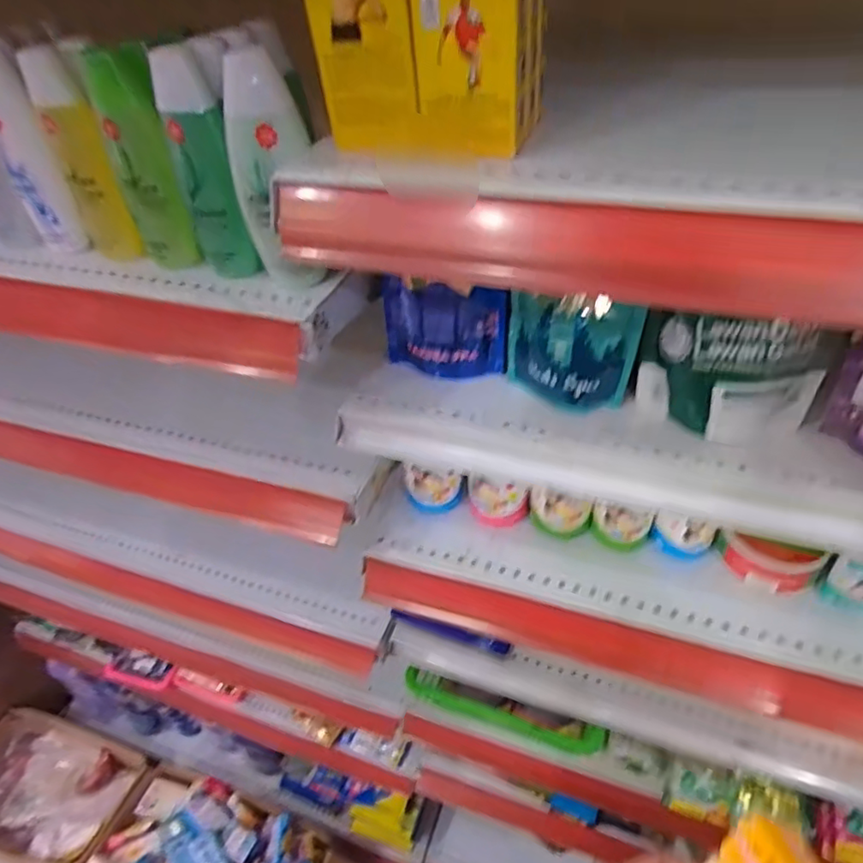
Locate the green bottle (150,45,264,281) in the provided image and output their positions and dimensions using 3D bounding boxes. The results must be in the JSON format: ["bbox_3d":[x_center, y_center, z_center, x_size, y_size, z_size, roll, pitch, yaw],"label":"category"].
[{"bbox_3d":[-0.140,-0.166,0.391,0.041,0.137,0.032,10,45,16],"label":"green bottle"}]

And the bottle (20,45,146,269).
[{"bbox_3d":[-0.238,-0.181,0.418,0.030,0.139,0.044,-28,47,-21],"label":"bottle"}]

